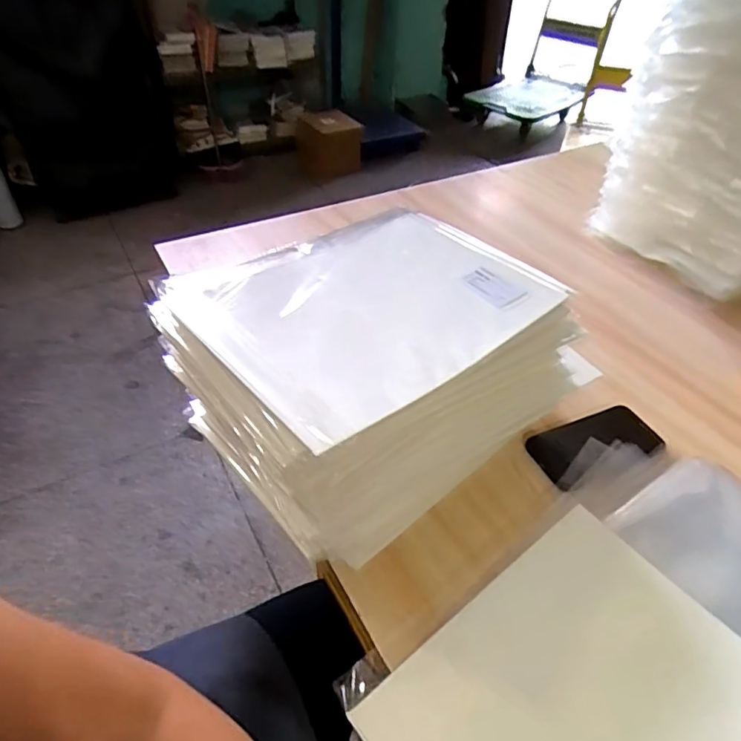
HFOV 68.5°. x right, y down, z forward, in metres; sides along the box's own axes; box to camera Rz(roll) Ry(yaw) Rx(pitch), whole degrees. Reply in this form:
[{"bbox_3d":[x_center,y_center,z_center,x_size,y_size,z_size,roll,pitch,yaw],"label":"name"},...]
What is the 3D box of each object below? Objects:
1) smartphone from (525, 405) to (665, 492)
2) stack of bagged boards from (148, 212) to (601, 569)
[{"bbox_3d":[0.254,0.082,0.619,0.148,0.013,0.070,-17,46,-19],"label":"smartphone"},{"bbox_3d":[0.002,0.004,0.564,0.332,0.224,0.245,-27,51,-27],"label":"stack of bagged boards"}]

